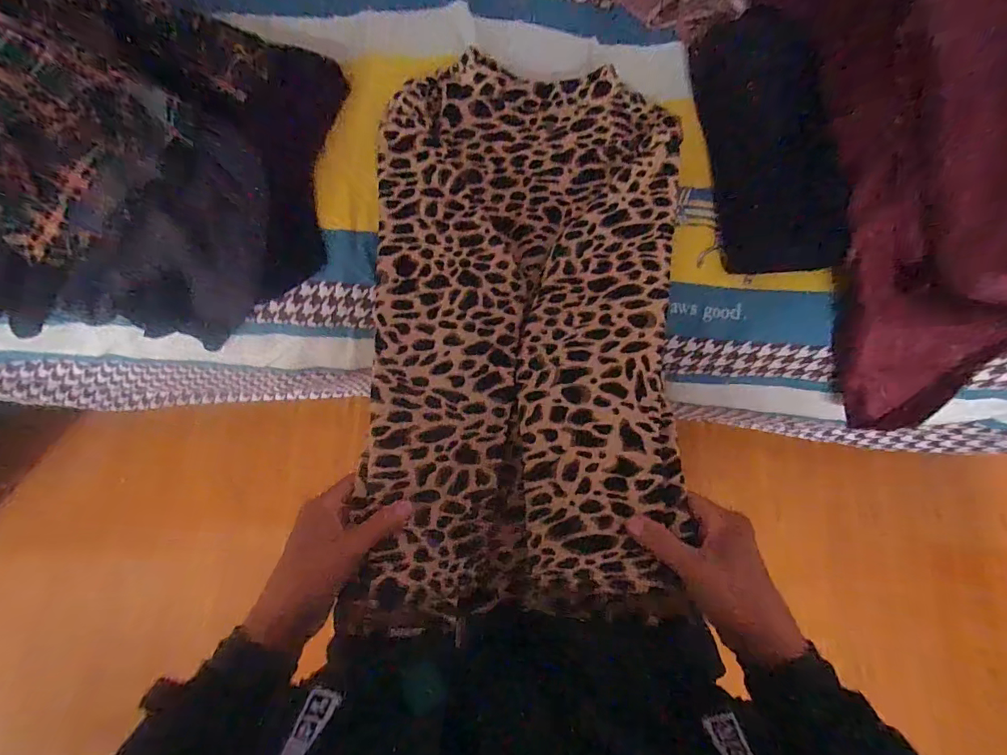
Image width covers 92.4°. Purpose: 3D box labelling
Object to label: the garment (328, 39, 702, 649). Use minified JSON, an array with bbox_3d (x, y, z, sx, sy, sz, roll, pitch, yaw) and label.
[{"bbox_3d":[0.021,-0.063,0.480,0.289,0.064,0.553,1,75,2],"label":"garment"}]

